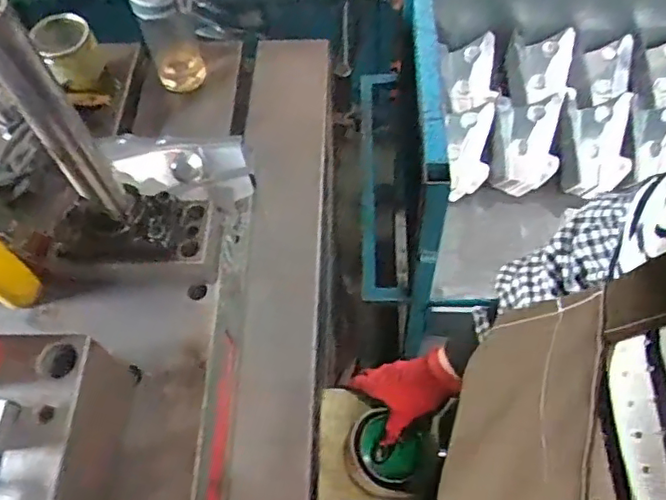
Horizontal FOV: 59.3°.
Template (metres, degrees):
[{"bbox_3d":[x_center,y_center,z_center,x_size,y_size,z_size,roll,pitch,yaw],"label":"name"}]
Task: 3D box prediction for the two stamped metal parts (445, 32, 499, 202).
[{"bbox_3d":[0.305,-0.298,1.318,0.119,0.087,0.374,4,61,5],"label":"two stamped metal parts"}]

